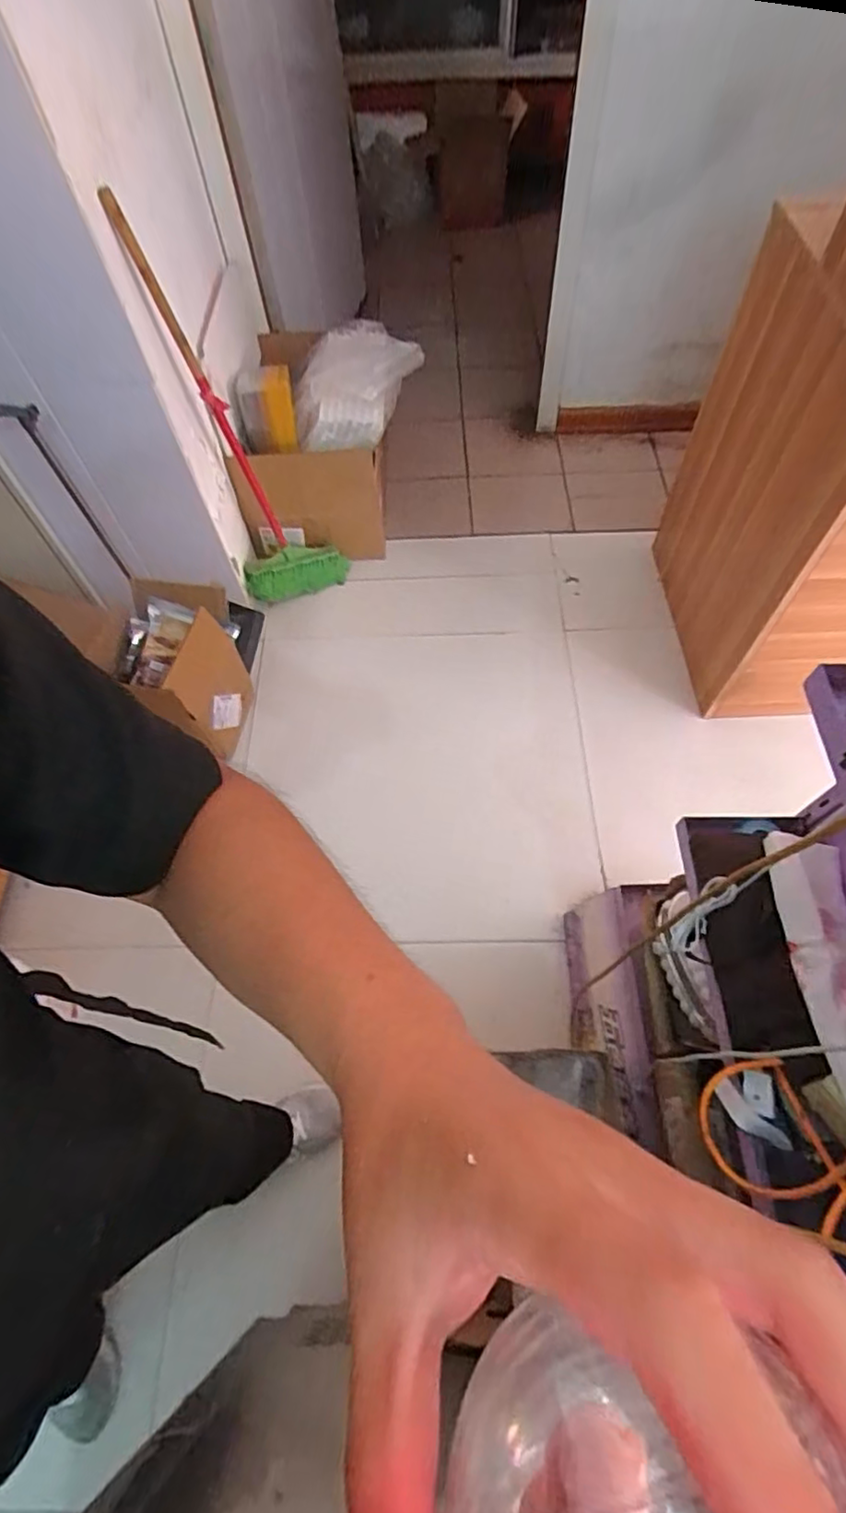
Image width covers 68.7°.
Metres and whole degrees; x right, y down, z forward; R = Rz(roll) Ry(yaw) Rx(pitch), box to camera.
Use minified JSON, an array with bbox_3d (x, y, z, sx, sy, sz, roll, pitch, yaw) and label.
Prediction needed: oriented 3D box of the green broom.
[{"bbox_3d":[-0.339,-0.645,1.286,0.250,0.831,0.103,-8,62,-1],"label":"green broom"}]

